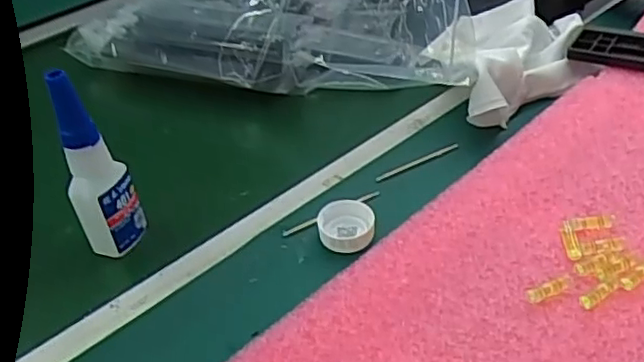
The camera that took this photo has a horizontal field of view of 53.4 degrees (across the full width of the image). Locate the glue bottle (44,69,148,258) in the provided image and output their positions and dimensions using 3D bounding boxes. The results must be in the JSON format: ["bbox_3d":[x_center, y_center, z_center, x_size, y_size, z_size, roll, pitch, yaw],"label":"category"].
[{"bbox_3d":[-0.129,-0.009,0.356,0.020,0.111,0.031,9,40,29],"label":"glue bottle"}]

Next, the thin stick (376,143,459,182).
[{"bbox_3d":[0.060,-0.012,0.398,0.061,0.004,0.004,-23,39,-19],"label":"thin stick"}]

